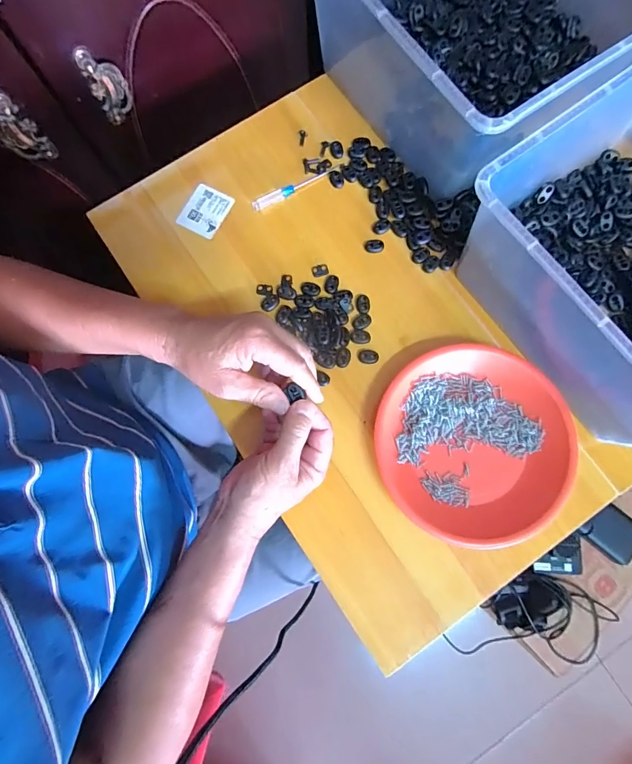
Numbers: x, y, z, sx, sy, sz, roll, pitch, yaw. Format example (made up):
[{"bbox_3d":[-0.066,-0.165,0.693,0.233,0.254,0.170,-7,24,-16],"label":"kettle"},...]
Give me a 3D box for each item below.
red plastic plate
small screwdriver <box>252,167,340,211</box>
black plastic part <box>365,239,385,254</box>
[{"bbox_3d":[0.158,0.061,0.392,0.183,0.029,0.190,0,80,0],"label":"red plastic plate"},{"bbox_3d":[-0.023,-0.231,0.459,0.114,0.009,0.012,-28,81,-5],"label":"small screwdriver"},{"bbox_3d":[0.068,-0.157,0.446,0.022,0.008,0.015,7,80,1],"label":"black plastic part"}]

